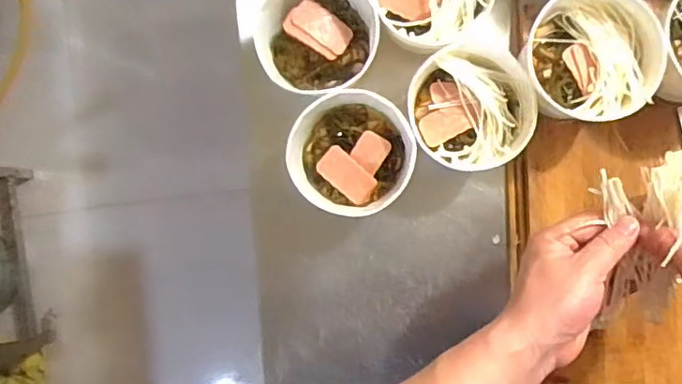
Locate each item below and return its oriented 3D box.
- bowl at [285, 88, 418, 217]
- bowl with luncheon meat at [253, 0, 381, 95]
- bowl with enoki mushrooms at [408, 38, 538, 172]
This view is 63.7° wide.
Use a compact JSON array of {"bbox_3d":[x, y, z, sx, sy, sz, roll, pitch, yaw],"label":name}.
[{"bbox_3d":[0.013,-0.038,0.554,0.119,0.086,0.113,0,90,3],"label":"bowl"},{"bbox_3d":[-0.022,-0.155,0.556,0.113,0.083,0.119,0,90,3],"label":"bowl with luncheon meat"},{"bbox_3d":[0.126,-0.083,0.543,0.110,0.063,0.119,0,90,3],"label":"bowl with enoki mushrooms"}]

